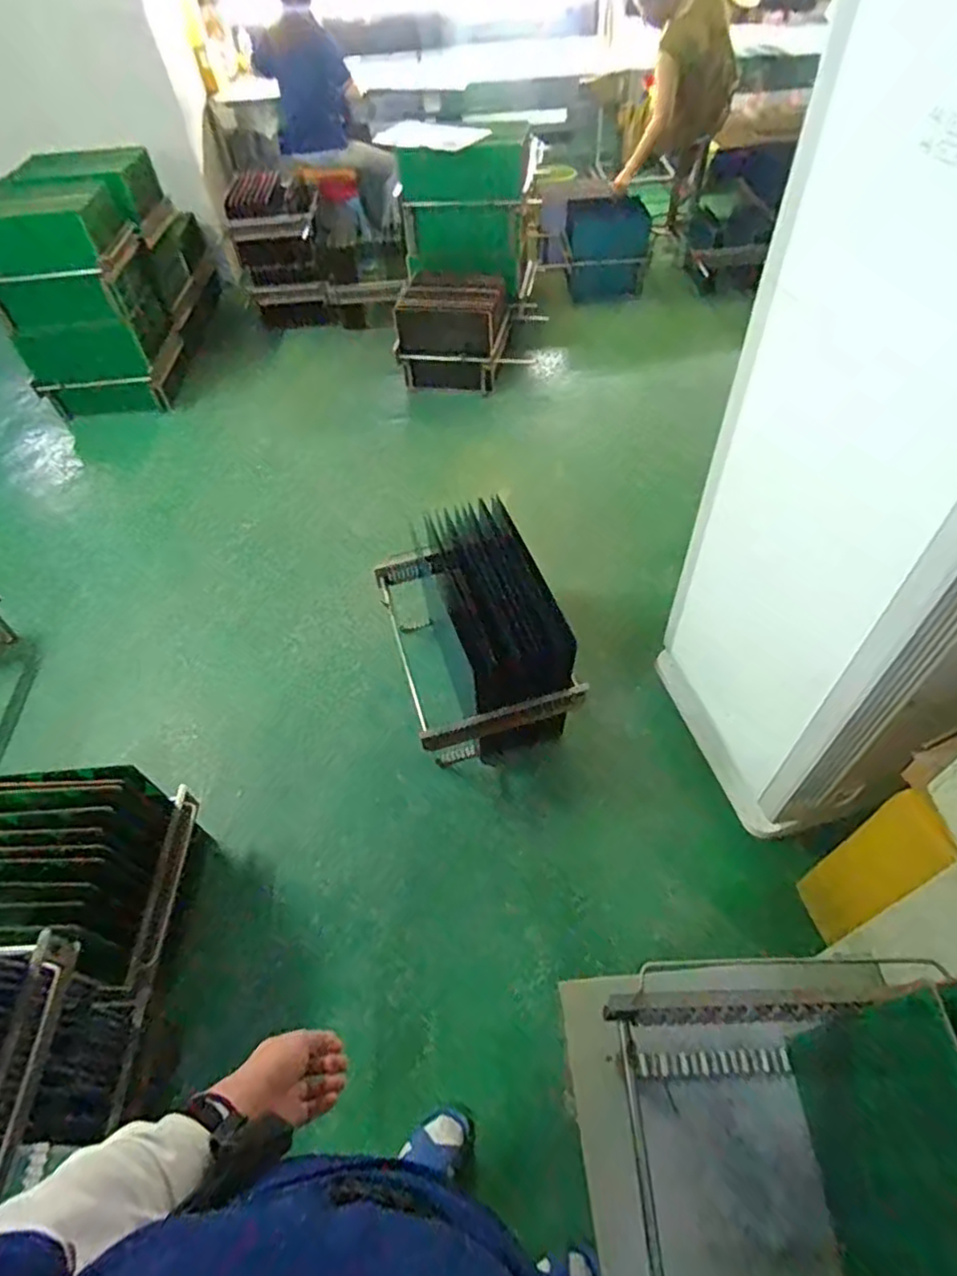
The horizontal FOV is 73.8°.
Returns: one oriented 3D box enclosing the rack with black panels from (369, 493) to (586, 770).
[{"bbox_3d":[-0.021,-0.017,1.760,0.411,0.384,0.670,-15,52,-8],"label":"rack with black panels"}]

